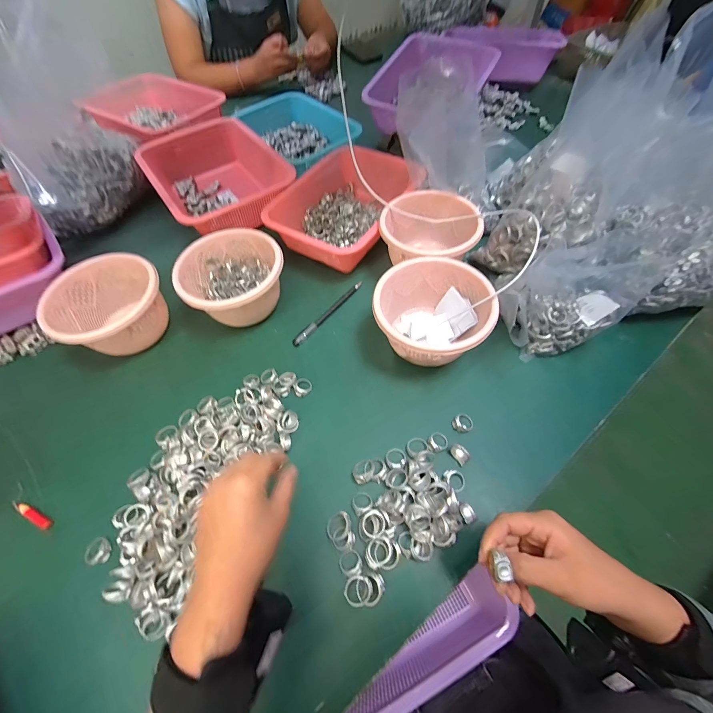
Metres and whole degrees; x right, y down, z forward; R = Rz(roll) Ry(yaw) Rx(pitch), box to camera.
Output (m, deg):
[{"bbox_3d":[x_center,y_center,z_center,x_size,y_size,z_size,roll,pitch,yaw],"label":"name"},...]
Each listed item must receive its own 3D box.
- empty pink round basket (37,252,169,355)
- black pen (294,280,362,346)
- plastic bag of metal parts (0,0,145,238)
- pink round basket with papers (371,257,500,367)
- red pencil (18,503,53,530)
[{"bbox_3d":[-0.345,-0.069,0.460,0.141,0.085,0.135,-1,59,2],"label":"empty pink round basket"},{"bbox_3d":[-0.042,-0.069,0.491,0.012,0.009,0.151,35,67,20],"label":"black pen"},{"bbox_3d":[-0.520,-0.406,0.526,0.222,0.308,0.147,-38,65,-18],"label":"plastic bag of metal parts"},{"bbox_3d":[0.096,-0.048,0.421,0.145,0.086,0.139,-1,59,2],"label":"pink round basket with papers"},{"bbox_3d":[-0.367,0.182,0.360,0.051,0.008,0.009,20,62,14],"label":"red pencil"}]

